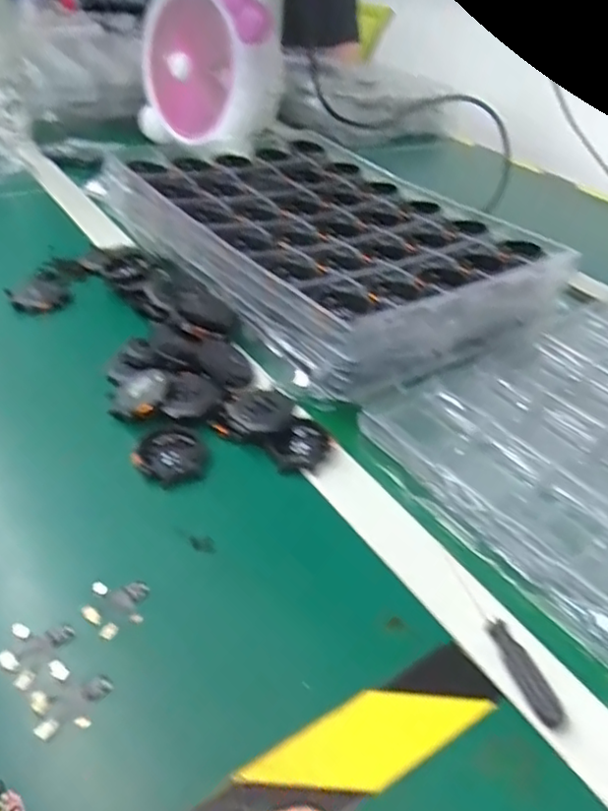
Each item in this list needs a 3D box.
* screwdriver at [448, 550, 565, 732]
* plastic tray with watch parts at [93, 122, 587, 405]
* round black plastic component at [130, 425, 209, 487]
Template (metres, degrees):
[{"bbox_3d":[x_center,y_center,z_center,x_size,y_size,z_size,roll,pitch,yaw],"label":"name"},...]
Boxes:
[{"bbox_3d":[0.111,0.127,0.361,0.014,0.008,0.109,-6,38,-14],"label":"screwdriver"},{"bbox_3d":[0.021,-0.186,0.702,0.318,0.059,0.456,-19,43,-29],"label":"plastic tray with watch parts"},{"bbox_3d":[-0.093,0.037,0.455,0.046,0.017,0.057,10,37,8],"label":"round black plastic component"}]

